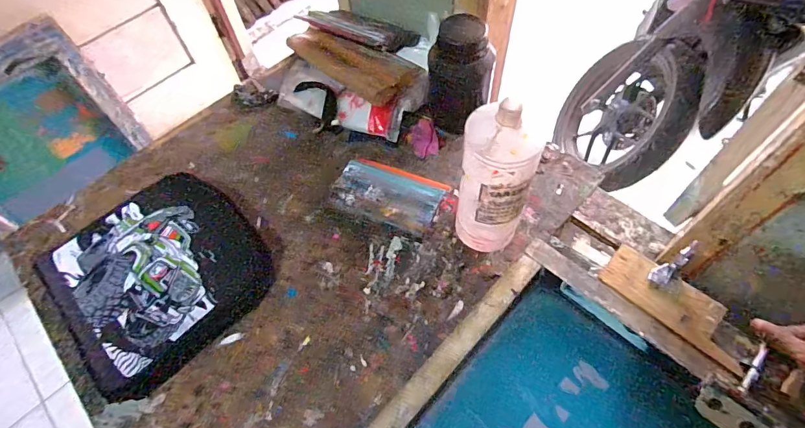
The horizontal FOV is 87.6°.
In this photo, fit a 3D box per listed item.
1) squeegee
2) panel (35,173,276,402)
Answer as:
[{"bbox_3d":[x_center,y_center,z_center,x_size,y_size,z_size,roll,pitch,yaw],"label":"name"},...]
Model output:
[{"bbox_3d":[-0.023,-0.026,0.624,0.157,0.033,0.087,21,63,9],"label":"squeegee"},{"bbox_3d":[-0.330,0.074,0.570,0.265,0.035,0.252,37,67,17],"label":"panel"}]

